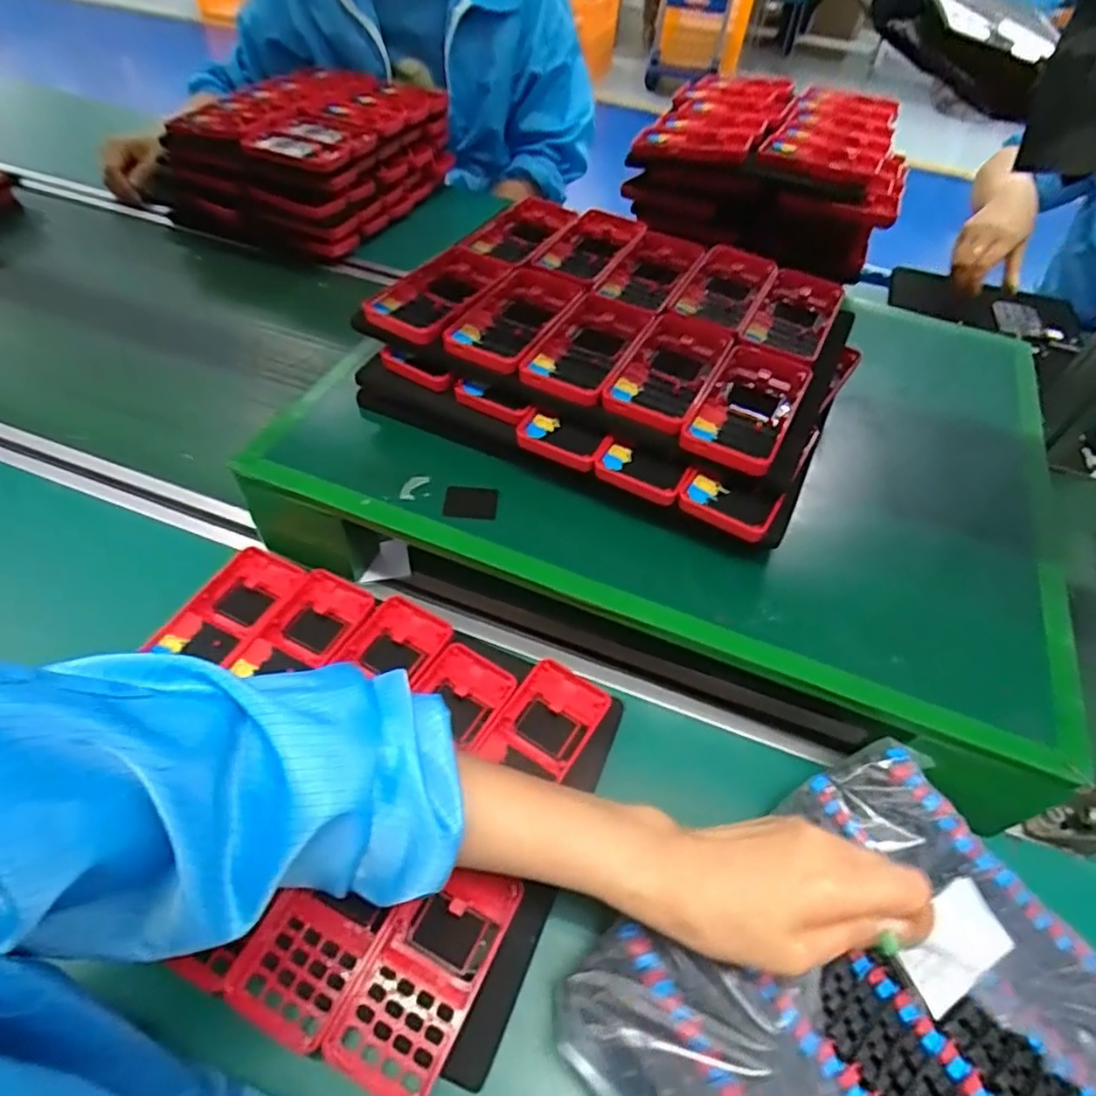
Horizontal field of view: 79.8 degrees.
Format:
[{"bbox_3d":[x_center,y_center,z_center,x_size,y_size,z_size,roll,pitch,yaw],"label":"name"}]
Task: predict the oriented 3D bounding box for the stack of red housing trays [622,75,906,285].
[{"bbox_3d":[0.291,-0.524,0.865,0.308,0.092,0.392,16,51,7],"label":"stack of red housing trays"}]

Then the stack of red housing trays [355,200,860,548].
[{"bbox_3d":[0.059,-0.167,0.549,0.343,0.076,0.293,26,53,15],"label":"stack of red housing trays"}]

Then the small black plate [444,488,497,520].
[{"bbox_3d":[-0.056,-0.034,0.480,0.039,0.005,0.031,5,50,-1],"label":"small black plate"}]

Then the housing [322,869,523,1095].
[{"bbox_3d":[-0.070,0.238,0.370,0.062,0.014,0.115,24,52,13],"label":"housing"}]

